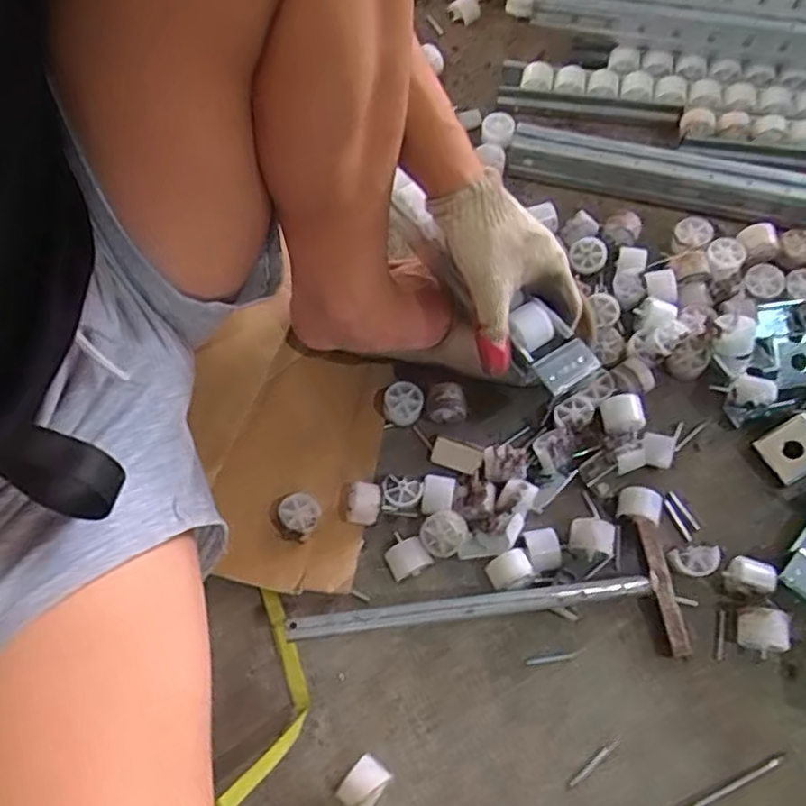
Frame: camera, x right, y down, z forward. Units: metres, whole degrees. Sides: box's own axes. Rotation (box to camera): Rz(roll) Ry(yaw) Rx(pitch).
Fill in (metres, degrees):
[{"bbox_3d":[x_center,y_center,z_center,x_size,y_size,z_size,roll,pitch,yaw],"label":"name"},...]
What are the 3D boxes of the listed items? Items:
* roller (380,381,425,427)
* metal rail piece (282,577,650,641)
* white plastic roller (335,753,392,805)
[{"bbox_3d":[0.000,0.003,0.615,0.037,0.023,0.037,-1,66,3],"label":"roller"},{"bbox_3d":[0.054,0.151,0.505,0.277,0.017,0.015,-3,65,-13],"label":"metal rail piece"},{"bbox_3d":[-0.028,0.277,0.491,0.028,0.028,0.036,36,73,17],"label":"white plastic roller"}]

